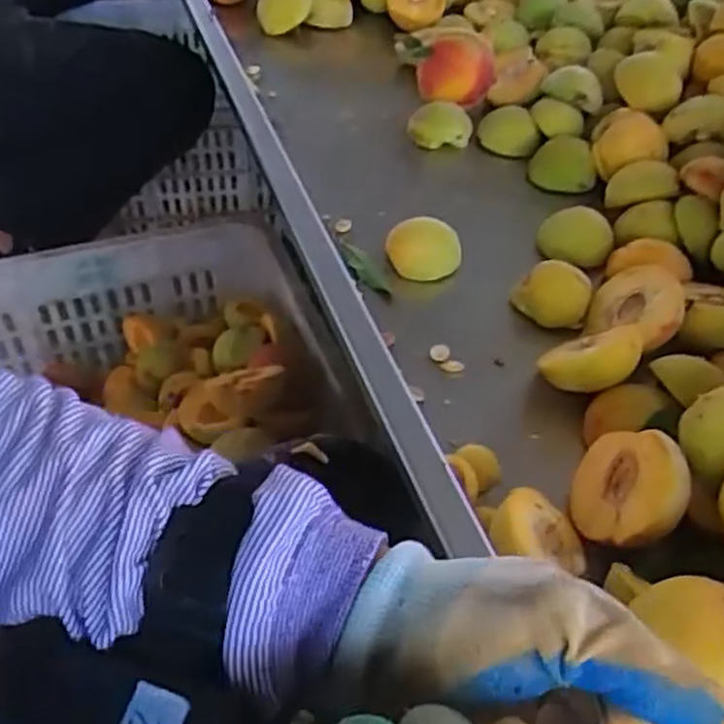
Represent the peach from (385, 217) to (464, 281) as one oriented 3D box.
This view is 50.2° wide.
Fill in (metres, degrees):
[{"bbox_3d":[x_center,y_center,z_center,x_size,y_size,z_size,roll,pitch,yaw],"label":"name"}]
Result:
[{"bbox_3d":[0.047,-0.084,0.587,0.053,0.037,0.053,2,46,-2],"label":"peach"}]

